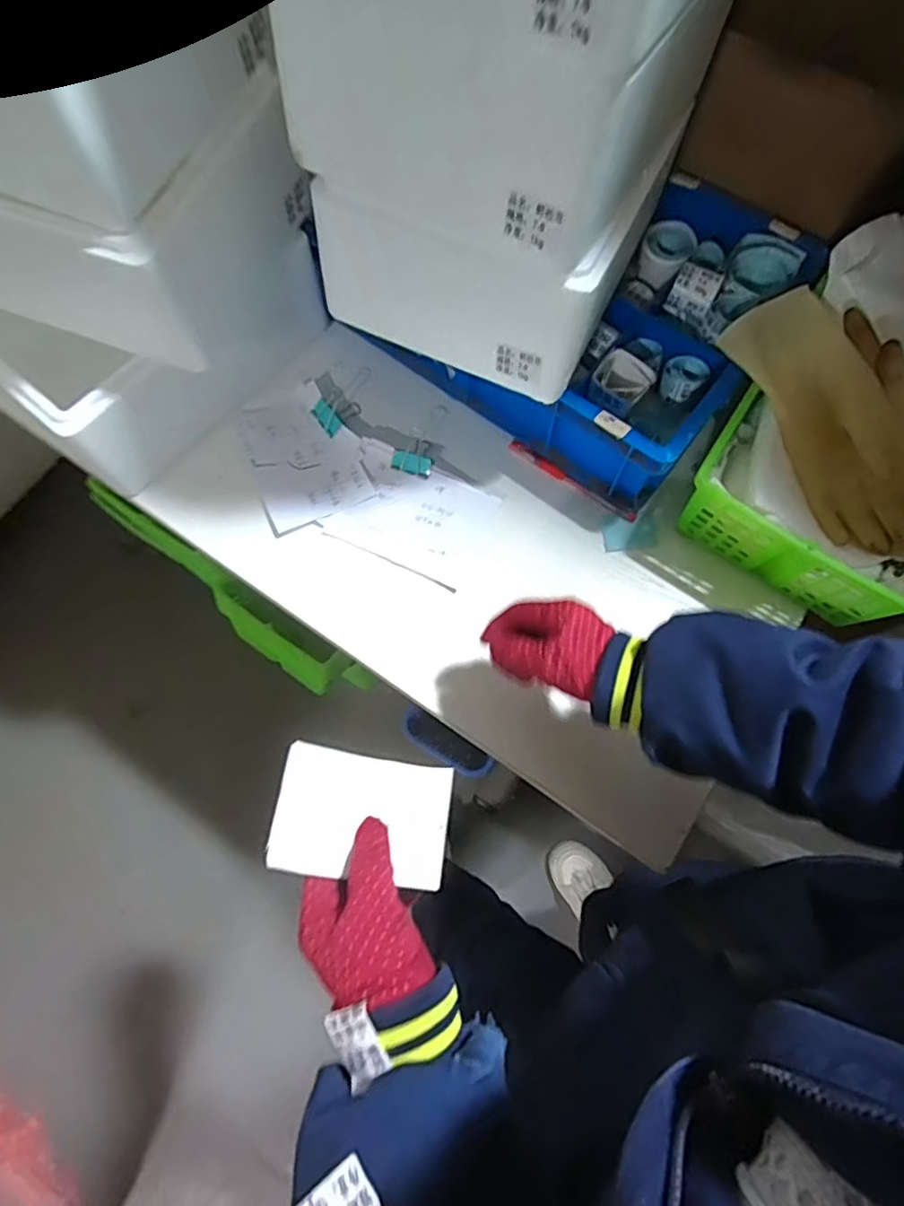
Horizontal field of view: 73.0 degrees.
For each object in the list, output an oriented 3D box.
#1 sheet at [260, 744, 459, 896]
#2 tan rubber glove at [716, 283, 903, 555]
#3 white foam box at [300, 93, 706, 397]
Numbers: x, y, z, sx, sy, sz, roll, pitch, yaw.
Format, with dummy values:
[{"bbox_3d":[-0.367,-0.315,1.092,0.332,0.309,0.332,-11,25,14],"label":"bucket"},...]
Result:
[{"bbox_3d":[-0.055,0.132,0.381,0.105,0.009,0.073,11,62,-7],"label":"sheet"},{"bbox_3d":[0.361,-0.169,0.549,0.126,0.063,0.247,-28,89,-11],"label":"tan rubber glove"},{"bbox_3d":[0.038,-0.323,0.513,0.237,0.120,0.213,23,72,5],"label":"white foam box"}]

